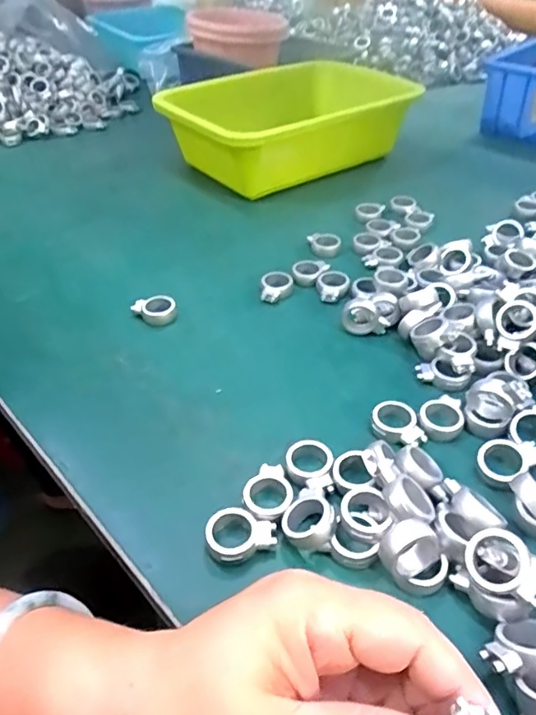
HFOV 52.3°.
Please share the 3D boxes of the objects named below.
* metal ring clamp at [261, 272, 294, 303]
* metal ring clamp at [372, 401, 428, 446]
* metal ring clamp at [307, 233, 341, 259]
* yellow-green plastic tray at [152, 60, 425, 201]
[{"bbox_3d":[0.008,-0.057,0.437,0.026,0.012,0.032,0,40,2],"label":"metal ring clamp"},{"bbox_3d":[0.075,0.040,0.319,0.027,0.010,0.033,-11,41,-10],"label":"metal ring clamp"},{"bbox_3d":[0.051,-0.100,0.487,0.028,0.014,0.025,-2,40,1],"label":"metal ring clamp"},{"bbox_3d":[0.016,-0.270,0.636,0.248,0.080,0.195,-27,46,-27],"label":"yellow-green plastic tray"}]

